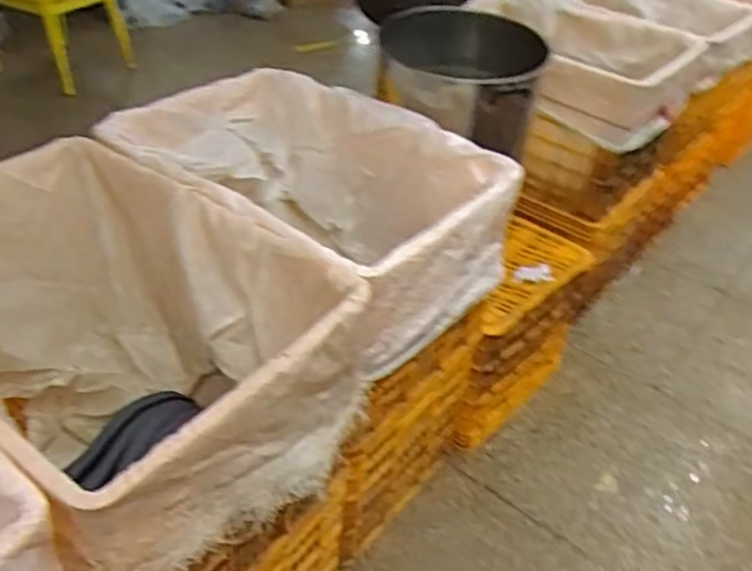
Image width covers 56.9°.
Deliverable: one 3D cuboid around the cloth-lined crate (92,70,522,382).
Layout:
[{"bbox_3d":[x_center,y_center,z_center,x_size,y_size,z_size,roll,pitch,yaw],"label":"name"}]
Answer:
[{"bbox_3d":[-0.143,-0.141,1.403,0.755,0.320,0.521,32,45,30],"label":"cloth-lined crate"}]

